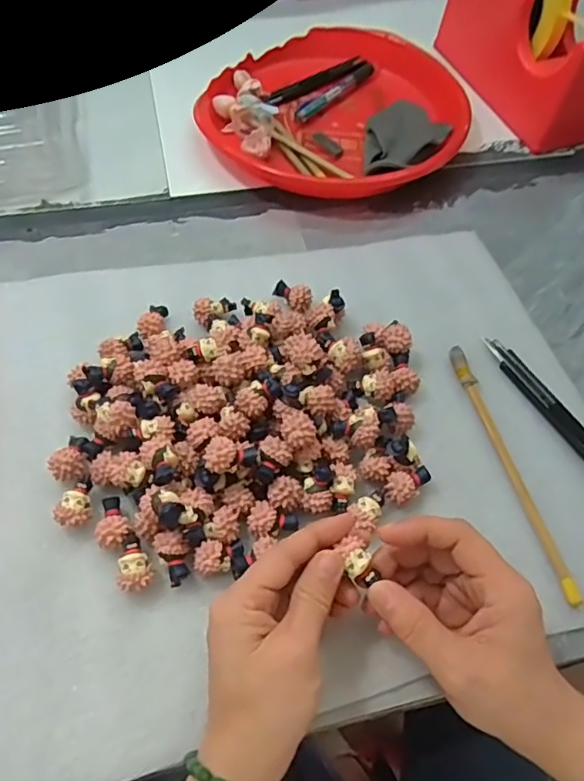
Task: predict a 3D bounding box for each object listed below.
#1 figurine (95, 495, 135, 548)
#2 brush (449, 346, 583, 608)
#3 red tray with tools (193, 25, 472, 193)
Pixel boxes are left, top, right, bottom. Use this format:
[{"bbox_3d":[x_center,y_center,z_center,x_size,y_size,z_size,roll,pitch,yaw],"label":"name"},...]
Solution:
[{"bbox_3d":[-0.106,0.079,0.333,0.019,0.017,0.031,-23,62,-16],"label":"figurine"},{"bbox_3d":[0.143,0.047,0.371,0.011,0.009,0.182,-11,60,-10],"label":"brush"},{"bbox_3d":[0.052,-0.287,0.558,0.235,0.028,0.251,20,59,9],"label":"red tray with tools"}]

